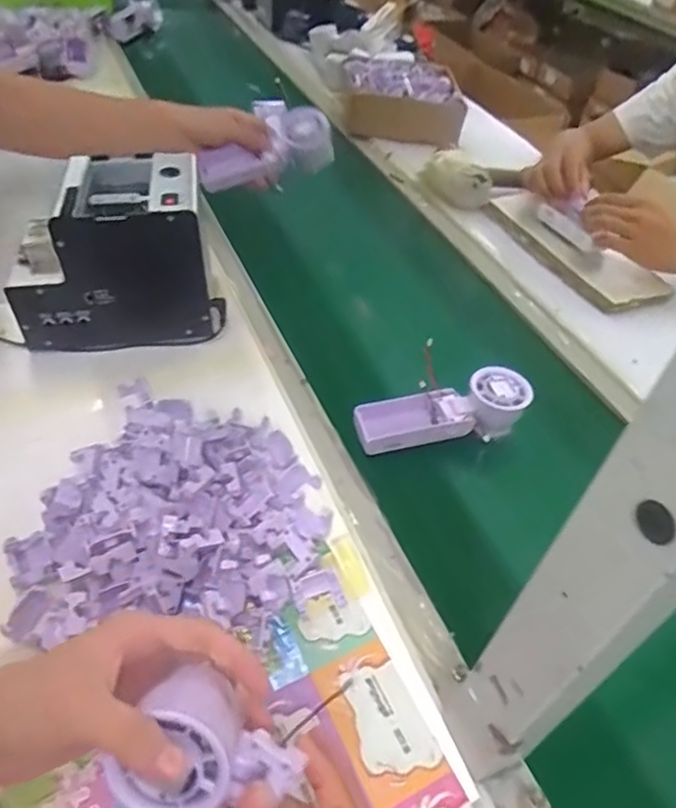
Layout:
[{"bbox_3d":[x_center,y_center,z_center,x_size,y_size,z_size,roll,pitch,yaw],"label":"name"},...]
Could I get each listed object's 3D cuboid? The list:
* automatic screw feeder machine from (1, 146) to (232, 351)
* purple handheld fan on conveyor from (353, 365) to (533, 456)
[{"bbox_3d":[-0.217,-0.155,0.609,0.192,0.147,0.131,-2,46,-11],"label":"automatic screw feeder machine"},{"bbox_3d":[0.101,0.004,0.588,0.168,0.038,0.053,-7,47,-16],"label":"purple handheld fan on conveyor"}]

